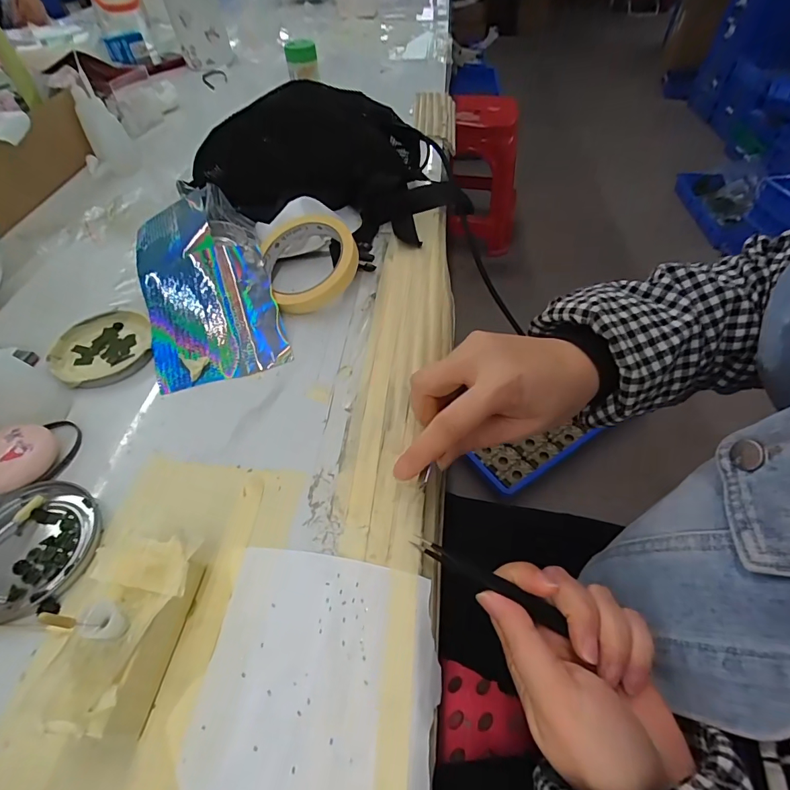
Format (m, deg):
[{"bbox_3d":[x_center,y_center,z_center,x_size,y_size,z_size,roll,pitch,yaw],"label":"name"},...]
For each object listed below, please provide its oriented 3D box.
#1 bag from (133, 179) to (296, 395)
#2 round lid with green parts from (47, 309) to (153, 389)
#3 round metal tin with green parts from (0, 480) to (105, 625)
[{"bbox_3d":[-0.163,-0.102,0.356,0.105,0.066,0.186,-20,54,-13],"label":"bag"},{"bbox_3d":[-0.240,-0.039,0.343,0.073,0.009,0.082,-19,54,-13],"label":"round lid with green parts"},{"bbox_3d":[-0.217,0.089,0.243,0.079,0.008,0.075,-1,52,1],"label":"round metal tin with green parts"}]

